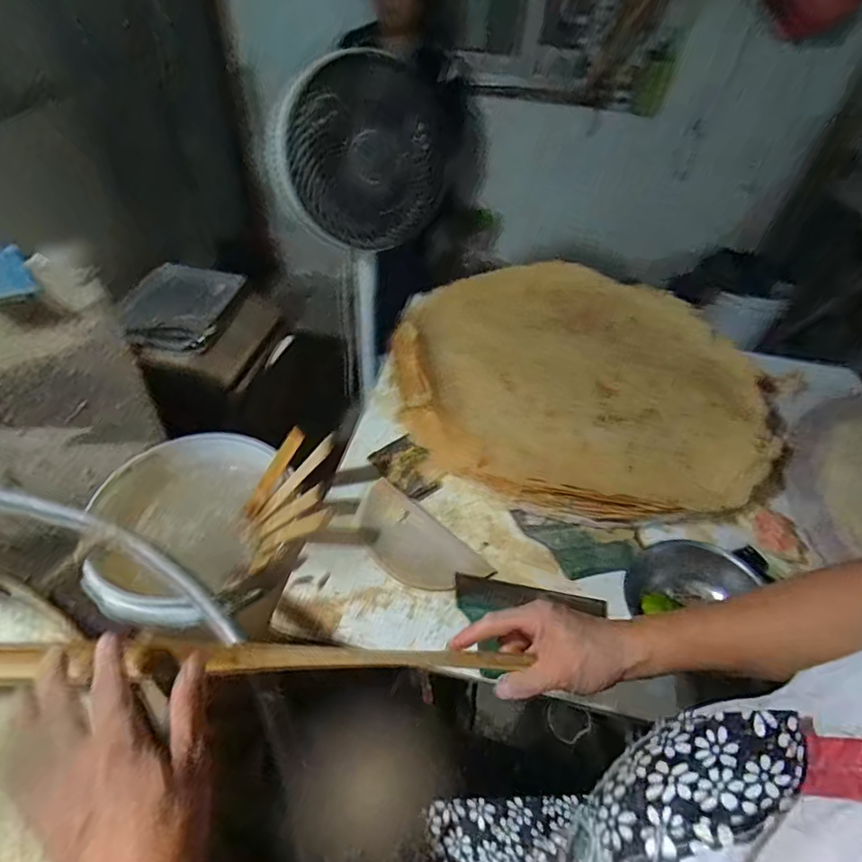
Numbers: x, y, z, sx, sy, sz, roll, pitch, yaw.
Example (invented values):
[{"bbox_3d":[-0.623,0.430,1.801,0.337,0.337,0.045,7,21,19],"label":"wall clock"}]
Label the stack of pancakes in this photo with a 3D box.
[{"bbox_3d":[0.265,-0.105,0.929,0.646,0.067,0.619,20,48,14],"label":"stack of pancakes"}]

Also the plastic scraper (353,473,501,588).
[{"bbox_3d":[-0.027,0.152,0.699,0.203,0.010,0.104,37,49,23],"label":"plastic scraper"}]

